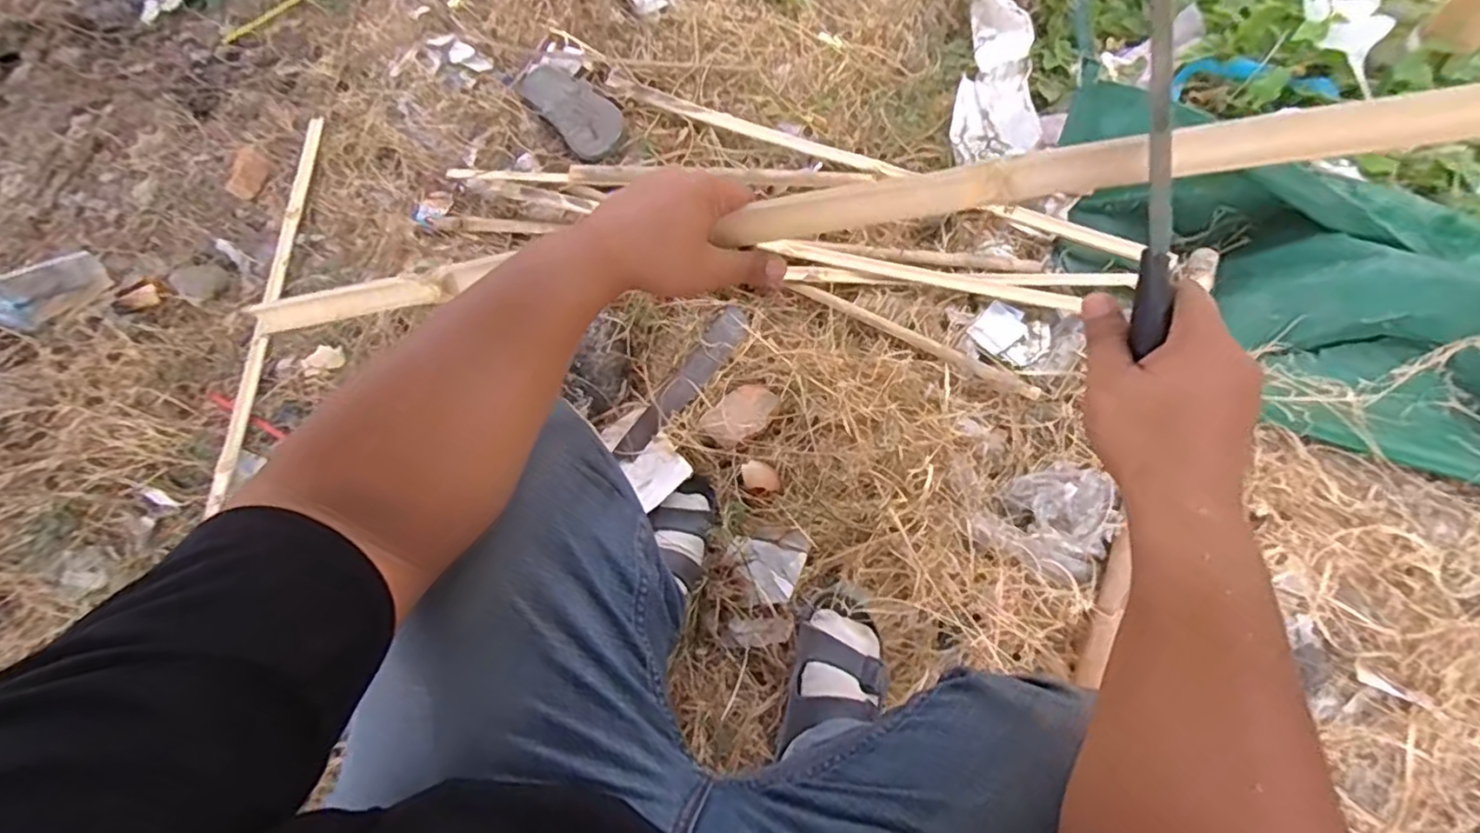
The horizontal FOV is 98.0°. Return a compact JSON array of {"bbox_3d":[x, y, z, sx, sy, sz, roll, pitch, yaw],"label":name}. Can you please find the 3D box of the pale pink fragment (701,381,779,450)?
[{"bbox_3d":[0.003,-0.004,0.860,0.103,0.039,0.063,-39,71,-14],"label":"pale pink fragment"}]

